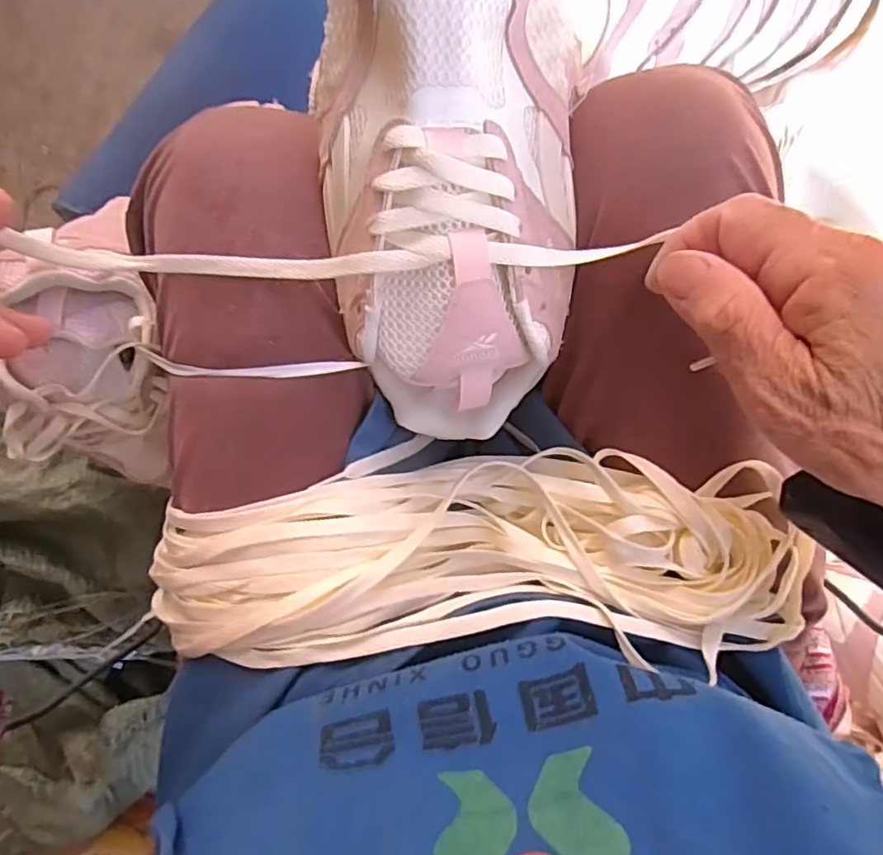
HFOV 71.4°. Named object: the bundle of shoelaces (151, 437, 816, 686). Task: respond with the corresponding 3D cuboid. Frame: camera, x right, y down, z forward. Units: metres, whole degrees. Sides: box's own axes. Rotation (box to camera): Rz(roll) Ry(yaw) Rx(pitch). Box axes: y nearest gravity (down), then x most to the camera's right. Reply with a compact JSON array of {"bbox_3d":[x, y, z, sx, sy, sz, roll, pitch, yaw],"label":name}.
[{"bbox_3d":[0.011,0.062,0.302,0.312,0.044,0.090,-2,91,4],"label":"bundle of shoelaces"}]

